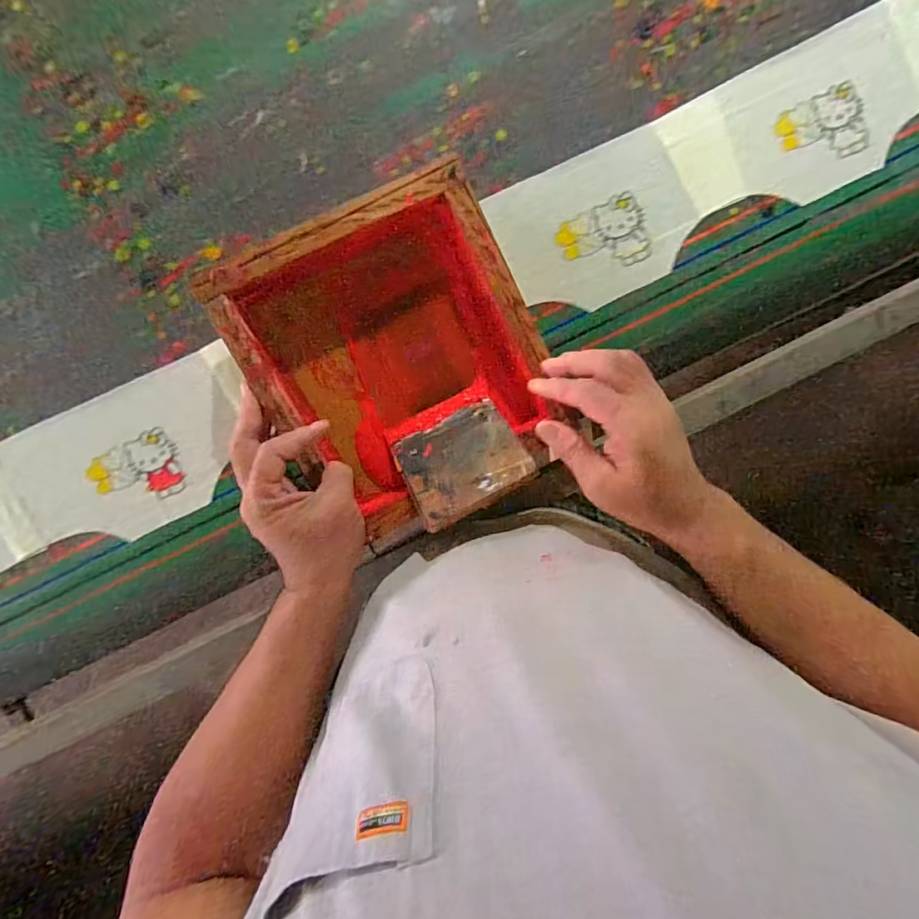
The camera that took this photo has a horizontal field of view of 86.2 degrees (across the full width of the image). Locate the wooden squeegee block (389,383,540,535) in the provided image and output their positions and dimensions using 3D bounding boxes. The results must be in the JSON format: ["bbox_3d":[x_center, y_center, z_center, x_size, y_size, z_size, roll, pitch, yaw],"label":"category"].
[{"bbox_3d":[-0.002,-0.007,0.423,0.101,0.007,0.111,-28,57,-2],"label":"wooden squeegee block"}]

